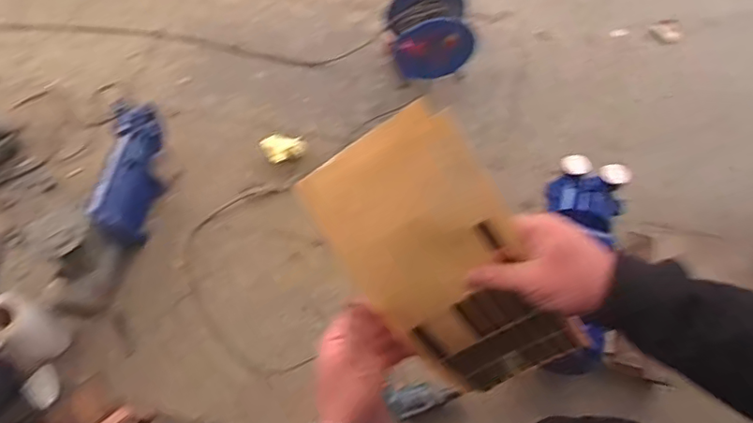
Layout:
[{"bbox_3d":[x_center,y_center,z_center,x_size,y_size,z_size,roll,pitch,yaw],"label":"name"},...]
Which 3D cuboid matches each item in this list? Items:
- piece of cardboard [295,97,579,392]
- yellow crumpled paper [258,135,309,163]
[{"bbox_3d":[0.068,0.057,0.525,0.151,0.028,0.298,-30,111,8],"label":"piece of cardboard"},{"bbox_3d":[-0.315,-0.235,1.864,0.143,0.054,0.106,-27,66,-12],"label":"yellow crumpled paper"}]

